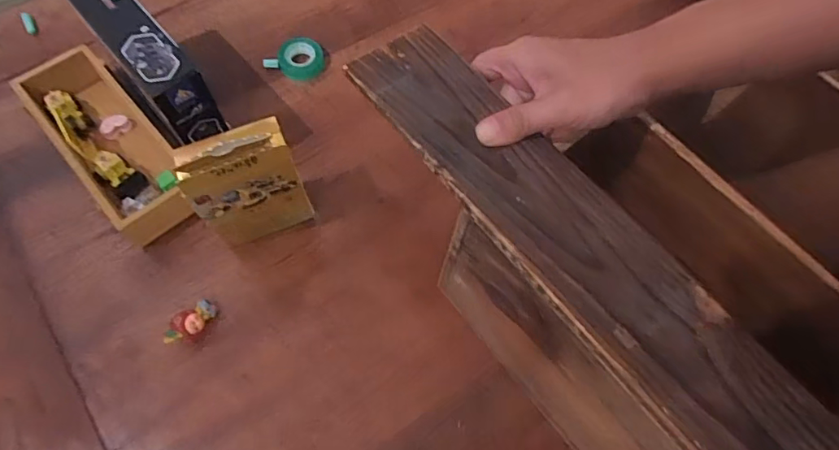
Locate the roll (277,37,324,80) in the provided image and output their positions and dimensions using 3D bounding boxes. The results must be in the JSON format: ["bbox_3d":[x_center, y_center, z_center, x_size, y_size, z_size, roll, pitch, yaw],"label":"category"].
[{"bbox_3d":[-0.141,-0.198,0.617,0.052,0.017,0.050,1,67,-2],"label":"roll"}]

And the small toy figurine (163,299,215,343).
[{"bbox_3d":[-0.211,0.092,0.480,0.024,0.027,0.049,39,70,13],"label":"small toy figurine"}]

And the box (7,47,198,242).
[{"bbox_3d":[-0.320,-0.085,0.538,0.087,0.043,0.236,-40,74,-17],"label":"box"}]

